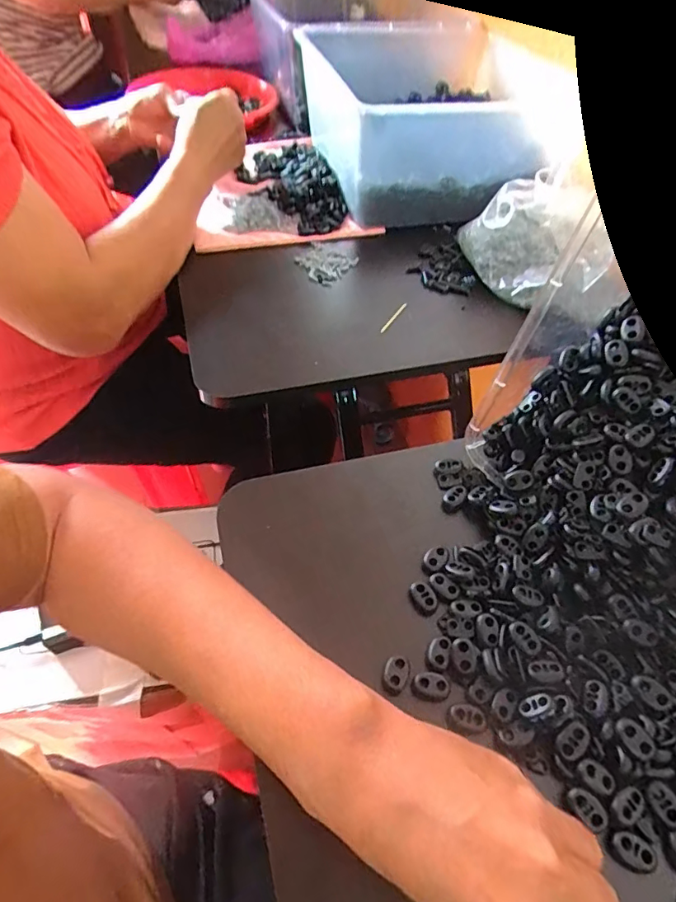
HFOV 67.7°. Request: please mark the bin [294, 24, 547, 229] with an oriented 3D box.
[{"bbox_3d":[0.103,-0.437,0.677,0.266,0.146,0.320,-13,53,-13],"label":"bin"}]

